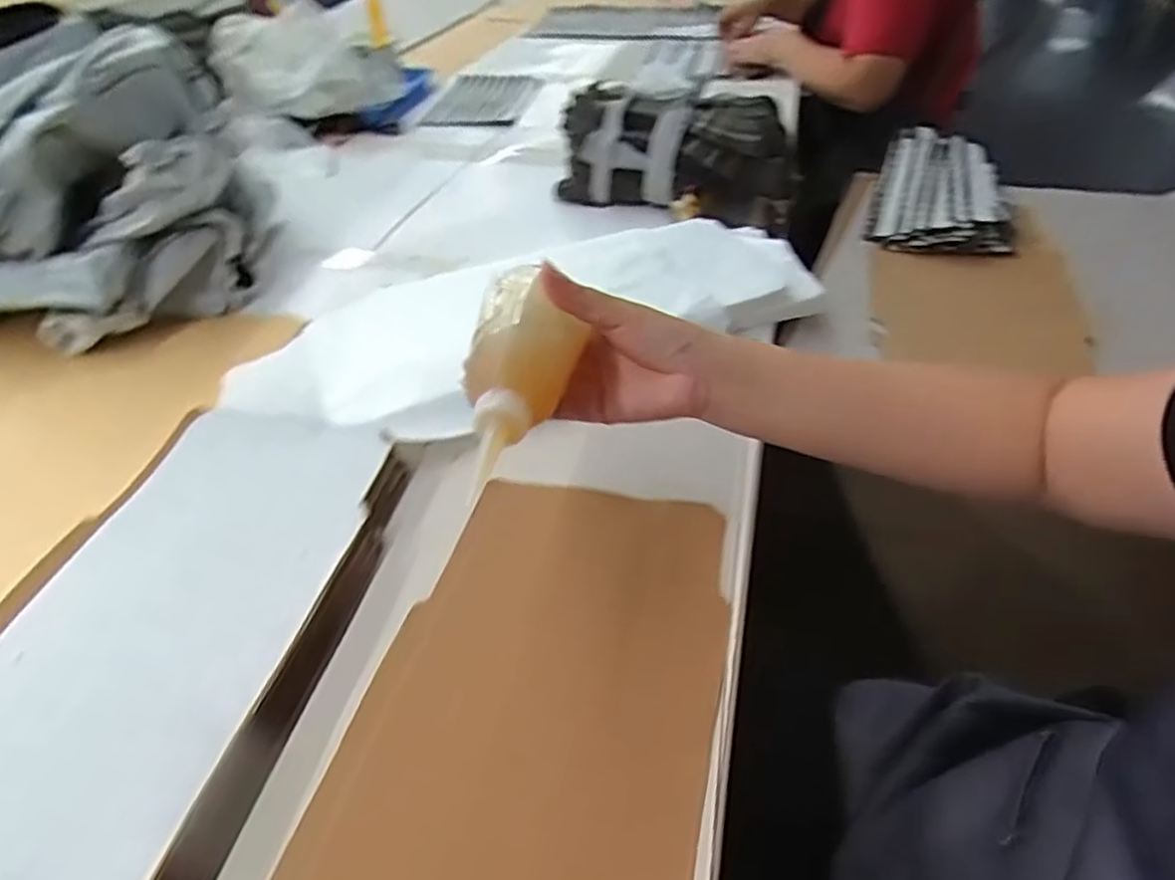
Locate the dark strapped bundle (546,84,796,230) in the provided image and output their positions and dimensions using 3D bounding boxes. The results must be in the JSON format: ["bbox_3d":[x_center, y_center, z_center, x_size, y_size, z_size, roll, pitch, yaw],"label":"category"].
[{"bbox_3d":[0.109,-0.350,0.850,0.298,0.098,0.156,16,46,20],"label":"dark strapped bundle"}]

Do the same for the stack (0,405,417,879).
[{"bbox_3d":[-0.251,0.139,0.380,0.188,0.033,0.424,15,44,5],"label":"stack"}]

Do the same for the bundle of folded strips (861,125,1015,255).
[{"bbox_3d":[0.457,-0.327,0.898,0.157,0.041,0.316,13,45,17],"label":"bundle of folded strips"}]

